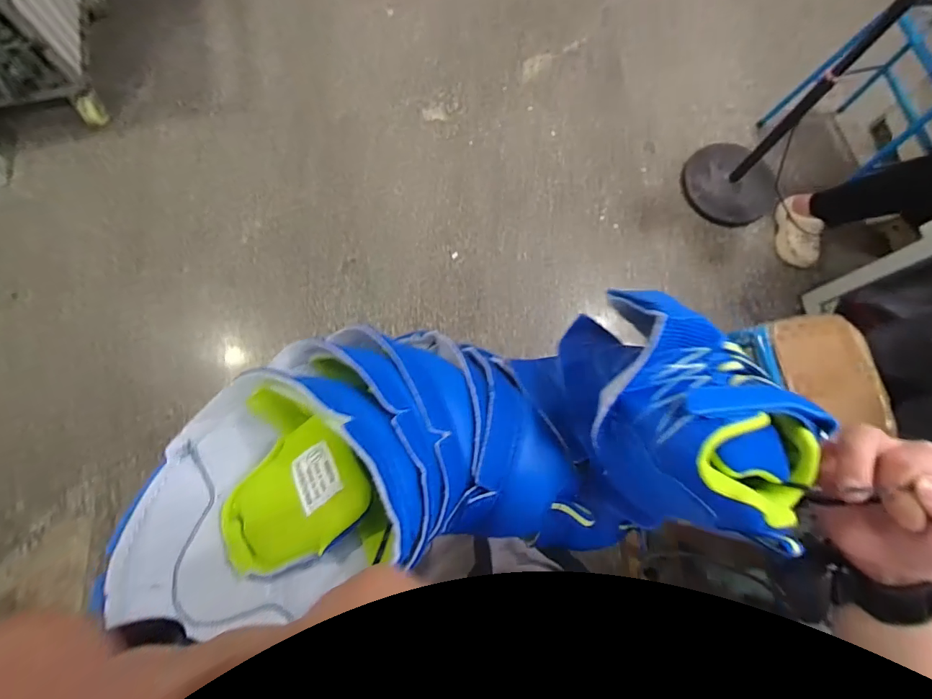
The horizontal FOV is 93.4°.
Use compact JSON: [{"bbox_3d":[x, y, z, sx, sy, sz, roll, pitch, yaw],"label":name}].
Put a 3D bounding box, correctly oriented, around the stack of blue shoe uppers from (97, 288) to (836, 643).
[{"bbox_3d":[-0.007,0.052,0.256,0.367,0.104,0.144,-10,75,2],"label":"stack of blue shoe uppers"}]

